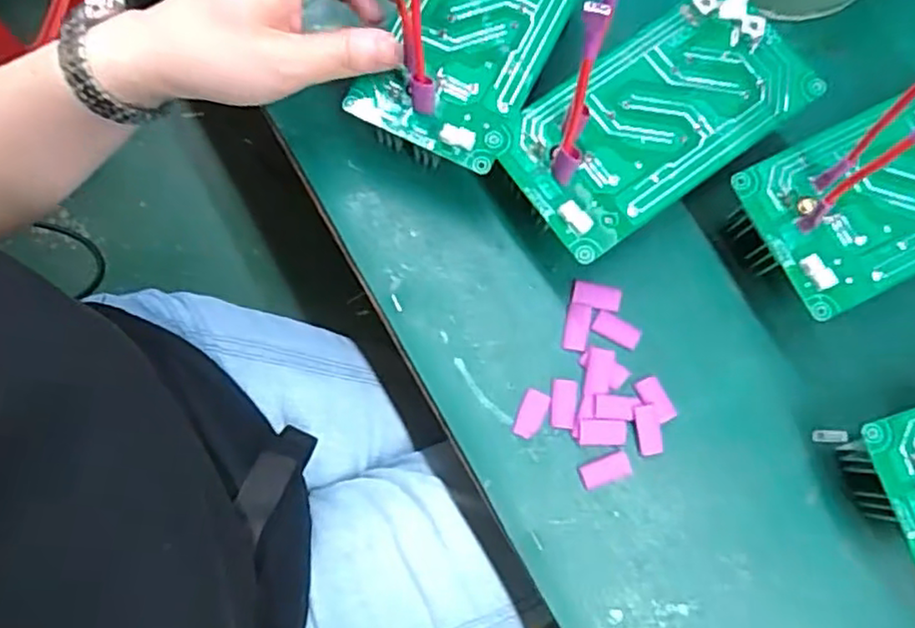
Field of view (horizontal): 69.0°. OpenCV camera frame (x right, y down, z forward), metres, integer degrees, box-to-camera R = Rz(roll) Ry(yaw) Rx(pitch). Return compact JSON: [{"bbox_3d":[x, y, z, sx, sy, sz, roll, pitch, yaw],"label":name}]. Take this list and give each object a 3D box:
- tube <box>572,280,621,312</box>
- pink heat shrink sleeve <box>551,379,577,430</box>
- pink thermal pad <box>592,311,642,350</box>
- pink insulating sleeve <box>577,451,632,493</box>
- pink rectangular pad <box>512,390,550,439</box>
[{"bbox_3d":[0.075,-0.009,0.359,0.025,0.005,0.013,10,79,2],"label":"tube"},{"bbox_3d":[0.055,0.047,0.346,0.012,0.004,0.025,9,79,2],"label":"pink heat shrink sleeve"},{"bbox_3d":[0.085,0.009,0.357,0.025,0.005,0.011,29,80,6],"label":"pink thermal pad"},{"bbox_3d":[0.076,0.080,0.340,0.026,0.004,0.013,-19,79,-3],"label":"pink insulating sleeve"},{"bbox_3d":[0.039,0.052,0.346,0.013,0.004,0.024,22,80,4],"label":"pink rectangular pad"}]

